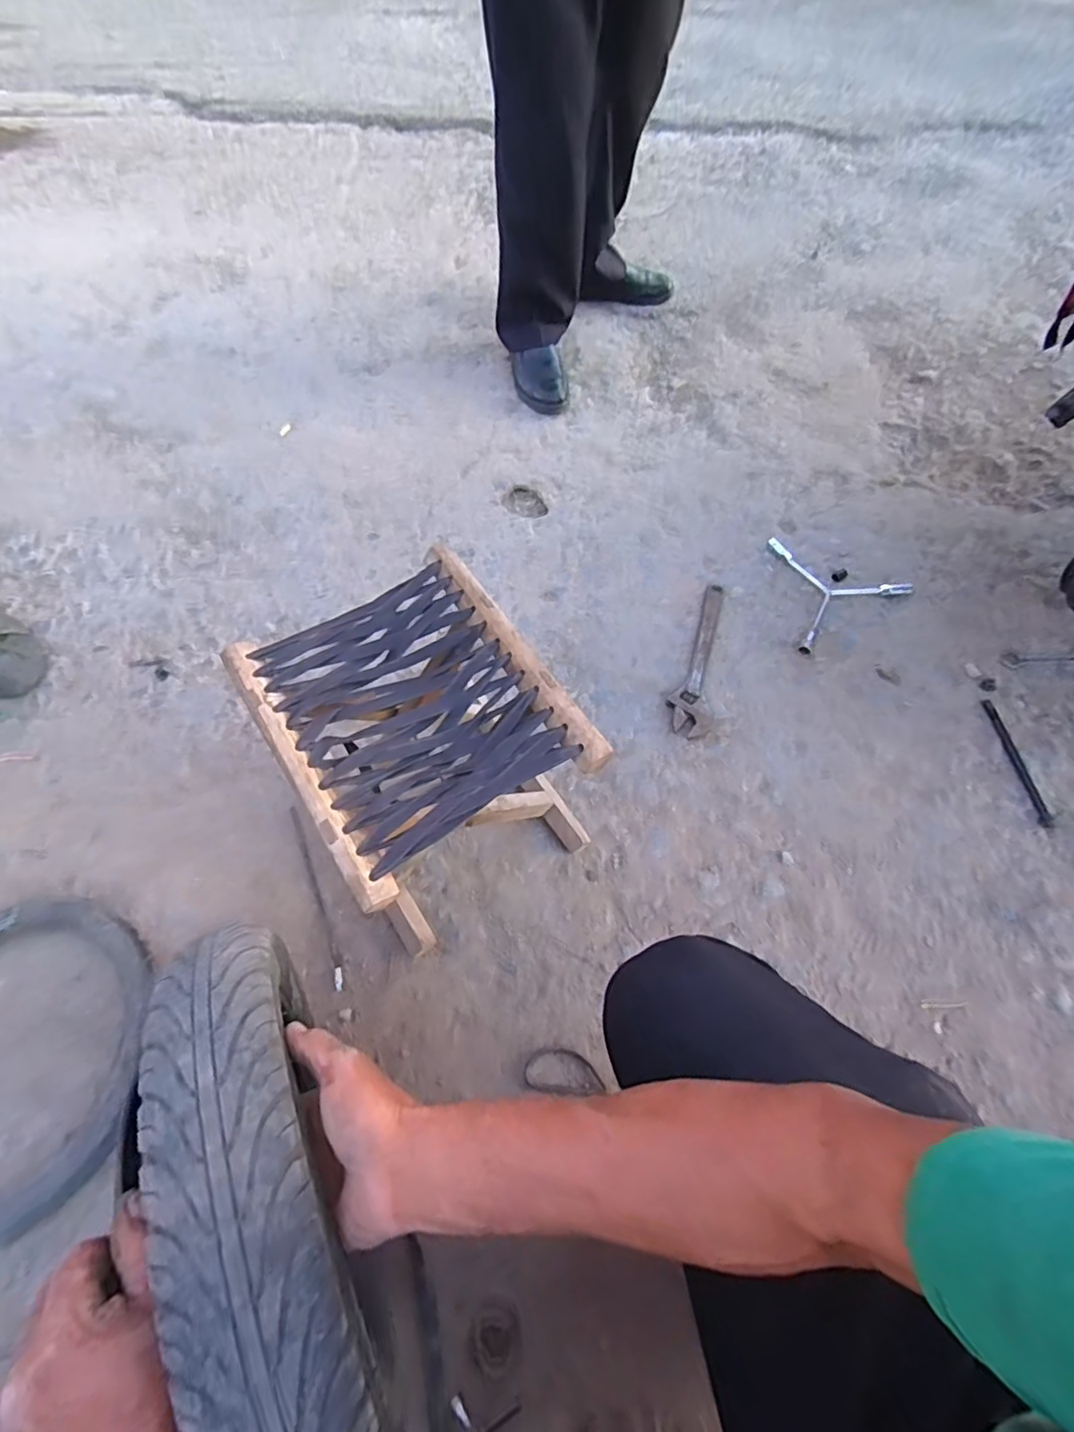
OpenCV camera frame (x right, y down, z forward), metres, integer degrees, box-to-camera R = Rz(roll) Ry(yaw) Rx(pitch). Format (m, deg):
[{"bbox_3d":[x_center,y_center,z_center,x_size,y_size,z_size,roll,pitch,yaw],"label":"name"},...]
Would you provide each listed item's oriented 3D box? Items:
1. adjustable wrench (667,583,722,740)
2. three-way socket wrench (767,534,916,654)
[{"bbox_3d":[0.246,-0.097,0.959,0.062,0.021,0.282,12,60,6],"label":"adjustable wrench"},{"bbox_3d":[0.503,-0.198,1.012,0.201,0.020,0.225,-1,58,-1],"label":"three-way socket wrench"}]

